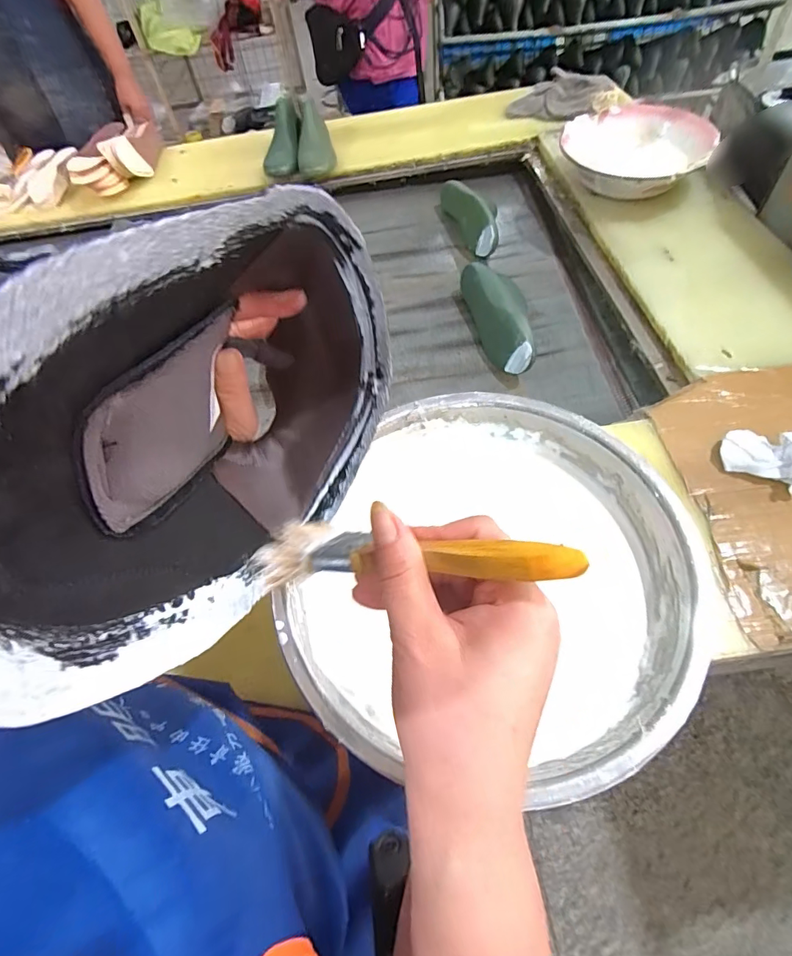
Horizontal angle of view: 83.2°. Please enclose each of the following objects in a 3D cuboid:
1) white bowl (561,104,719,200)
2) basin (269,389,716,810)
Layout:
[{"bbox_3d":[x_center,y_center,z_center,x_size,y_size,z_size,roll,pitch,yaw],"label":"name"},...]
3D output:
[{"bbox_3d":[0.419,-0.584,0.795,0.237,0.073,0.251,0,62,1],"label":"white bowl"},{"bbox_3d":[0.085,0.071,0.386,0.304,0.079,0.330,14,61,14],"label":"basin"}]

